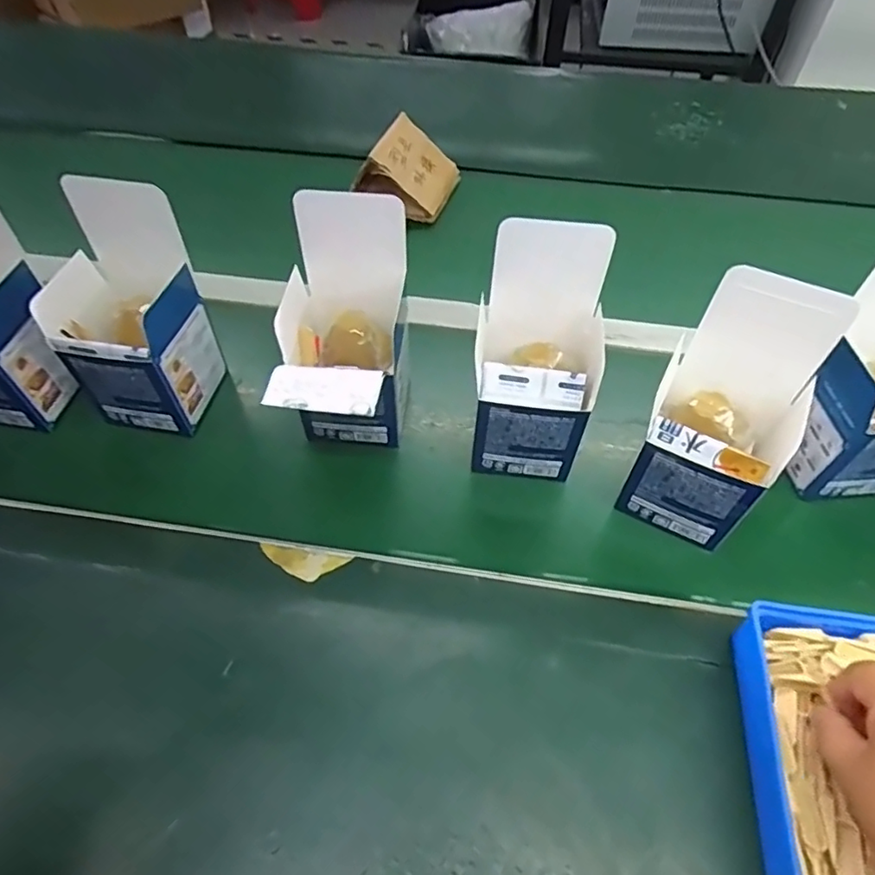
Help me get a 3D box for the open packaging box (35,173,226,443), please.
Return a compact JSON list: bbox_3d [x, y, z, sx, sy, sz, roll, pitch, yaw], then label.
[{"bbox_3d":[-0.244,-0.096,0.465,0.093,0.166,0.101,9,54,7],"label":"open packaging box"}]

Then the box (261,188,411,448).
[{"bbox_3d":[-0.071,-0.064,0.446,0.088,0.173,0.139,5,54,4],"label":"box"}]

